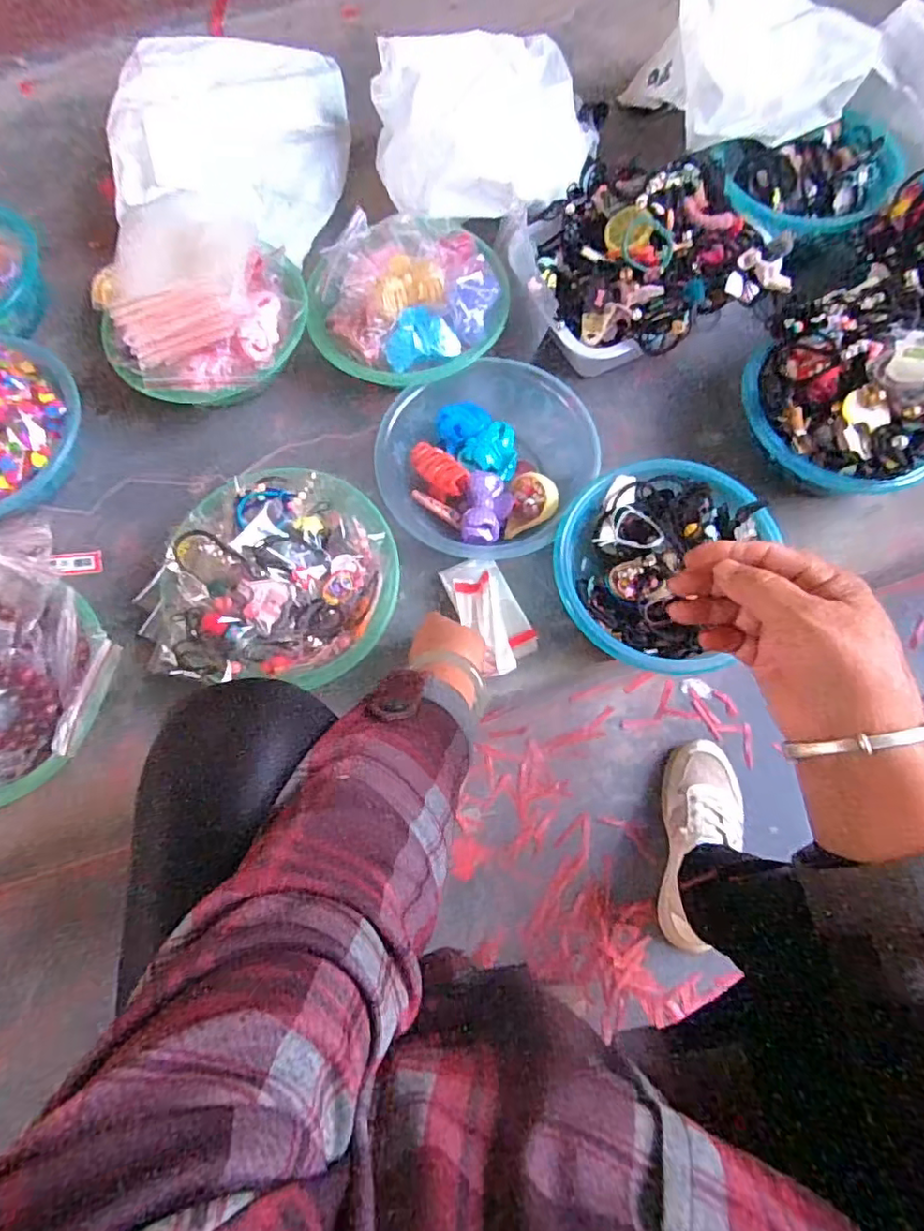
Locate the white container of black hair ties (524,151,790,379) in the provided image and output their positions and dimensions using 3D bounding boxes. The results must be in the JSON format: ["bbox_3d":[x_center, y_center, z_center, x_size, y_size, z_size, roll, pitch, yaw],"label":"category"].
[{"bbox_3d":[0.221,-0.420,0.689,0.286,0.117,0.232,-21,73,-4],"label":"white container of black hair ties"}]

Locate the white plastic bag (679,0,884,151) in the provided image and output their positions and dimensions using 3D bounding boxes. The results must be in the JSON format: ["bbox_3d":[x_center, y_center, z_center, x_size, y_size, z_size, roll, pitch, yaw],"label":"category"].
[{"bbox_3d":[0.363,-0.681,0.699,0.245,0.127,0.170,26,76,9],"label":"white plastic bag"}]

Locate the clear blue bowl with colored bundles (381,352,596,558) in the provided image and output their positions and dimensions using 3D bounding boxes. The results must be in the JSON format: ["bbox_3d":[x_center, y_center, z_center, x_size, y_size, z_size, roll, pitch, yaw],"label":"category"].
[{"bbox_3d":[0.025,-0.175,0.675,0.230,0.081,0.221,-1,73,2],"label":"clear blue bowl with colored bundles"}]

